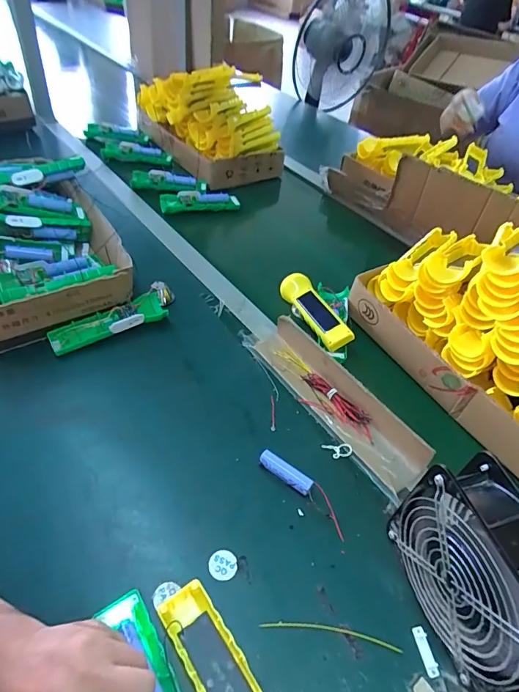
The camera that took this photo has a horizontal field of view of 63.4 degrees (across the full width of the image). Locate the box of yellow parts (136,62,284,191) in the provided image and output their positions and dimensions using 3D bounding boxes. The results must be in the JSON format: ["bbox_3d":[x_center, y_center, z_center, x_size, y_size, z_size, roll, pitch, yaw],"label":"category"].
[{"bbox_3d":[-0.120,-0.543,1.012,0.214,0.176,0.330,-21,50,-24],"label":"box of yellow parts"}]

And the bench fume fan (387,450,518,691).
[{"bbox_3d":[0.185,0.192,0.355,0.063,0.144,0.145,-9,47,-14],"label":"bench fume fan"}]

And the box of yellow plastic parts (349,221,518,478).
[{"bbox_3d":[0.330,-0.030,0.548,0.203,0.187,0.428,-20,50,-23],"label":"box of yellow plastic parts"}]

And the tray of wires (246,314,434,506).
[{"bbox_3d":[0.095,0.061,0.548,0.067,0.041,0.276,-26,53,-28],"label":"tray of wires"}]

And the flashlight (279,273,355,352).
[{"bbox_3d":[0.090,-0.056,0.674,0.046,0.031,0.164,-16,48,-19],"label":"flashlight"}]

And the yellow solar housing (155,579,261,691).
[{"bbox_3d":[-0.026,0.276,0.339,0.047,0.022,0.161,-27,53,-28],"label":"yellow solar housing"}]

